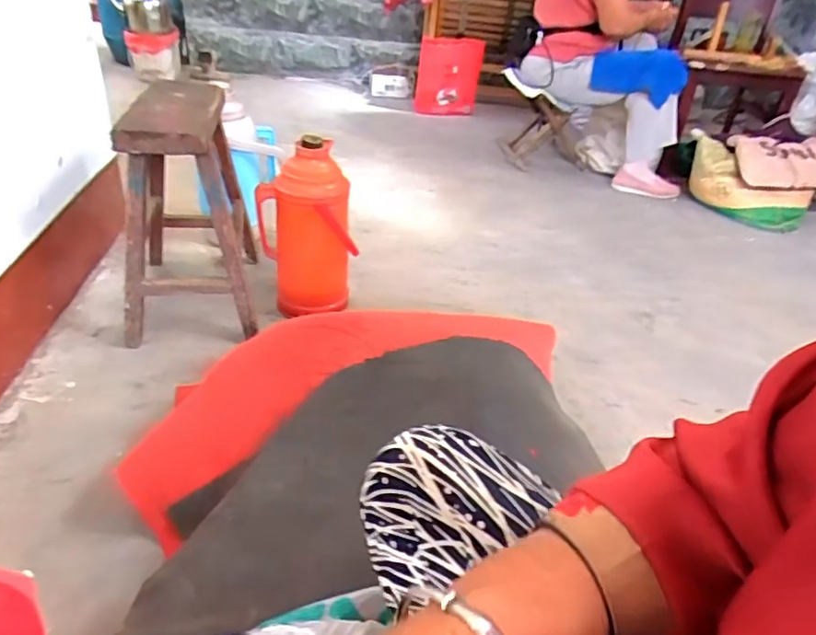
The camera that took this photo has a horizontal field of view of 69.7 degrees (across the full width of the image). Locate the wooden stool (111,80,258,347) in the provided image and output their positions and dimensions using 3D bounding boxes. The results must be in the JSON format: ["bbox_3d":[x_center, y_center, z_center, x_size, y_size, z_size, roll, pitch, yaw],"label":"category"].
[{"bbox_3d":[-0.440,-0.217,1.174,0.230,0.422,0.352,-2,35,-13],"label":"wooden stool"}]

